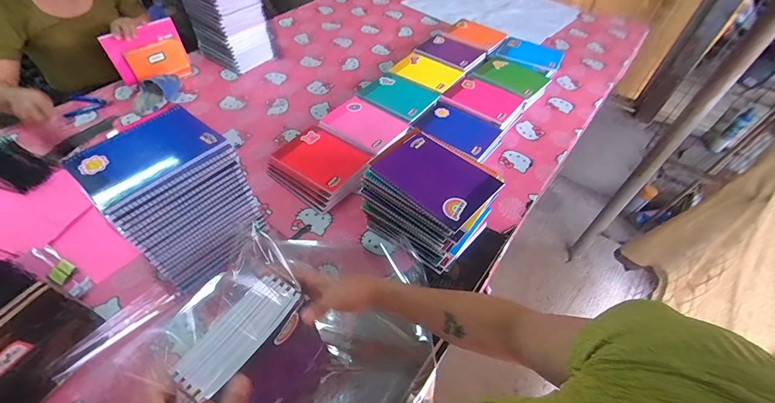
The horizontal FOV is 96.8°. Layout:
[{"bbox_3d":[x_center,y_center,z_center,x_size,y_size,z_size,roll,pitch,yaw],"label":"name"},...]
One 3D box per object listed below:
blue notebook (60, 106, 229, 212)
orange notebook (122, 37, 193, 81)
[{"bbox_3d":[-0.382,-0.078,0.548,0.140,0.014,0.193,32,57,22],"label":"blue notebook"},{"bbox_3d":[-0.697,-0.426,1.057,0.154,0.111,0.013,-34,43,-23],"label":"orange notebook"}]

